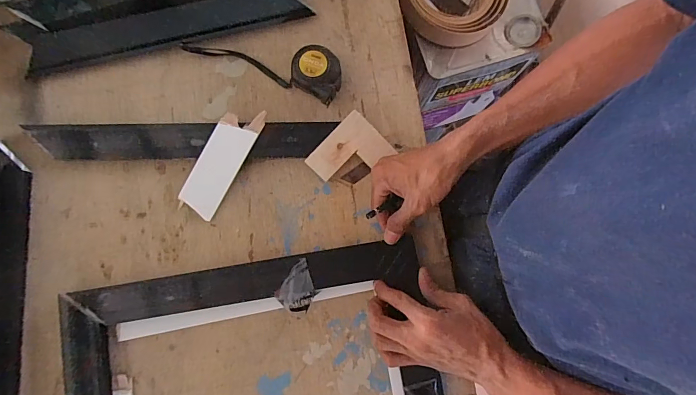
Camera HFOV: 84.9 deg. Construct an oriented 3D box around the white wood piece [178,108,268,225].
[{"bbox_3d":[-0.160,-0.047,0.480,0.049,0.006,0.147,30,92,-4],"label":"white wood piece"}]

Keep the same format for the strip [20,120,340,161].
[{"bbox_3d":[-0.207,-0.073,0.479,0.368,0.015,0.043,-1,83,-1],"label":"strip"}]

